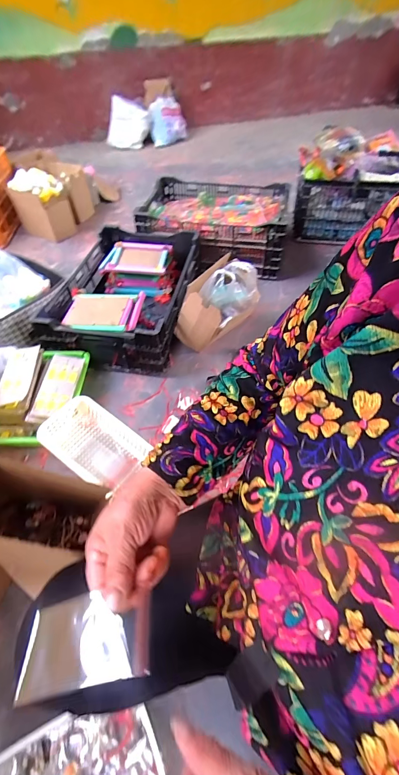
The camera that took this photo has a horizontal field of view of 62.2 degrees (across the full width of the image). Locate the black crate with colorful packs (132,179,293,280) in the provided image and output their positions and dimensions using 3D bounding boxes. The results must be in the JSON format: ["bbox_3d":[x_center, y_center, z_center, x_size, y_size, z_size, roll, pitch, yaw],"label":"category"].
[{"bbox_3d":[0.069,-0.724,1.439,0.589,0.186,0.466,8,53,7],"label":"black crate with colorful packs"}]

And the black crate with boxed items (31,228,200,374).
[{"bbox_3d":[-0.261,-0.352,1.209,0.430,0.182,0.619,9,53,8],"label":"black crate with boxed items"}]

